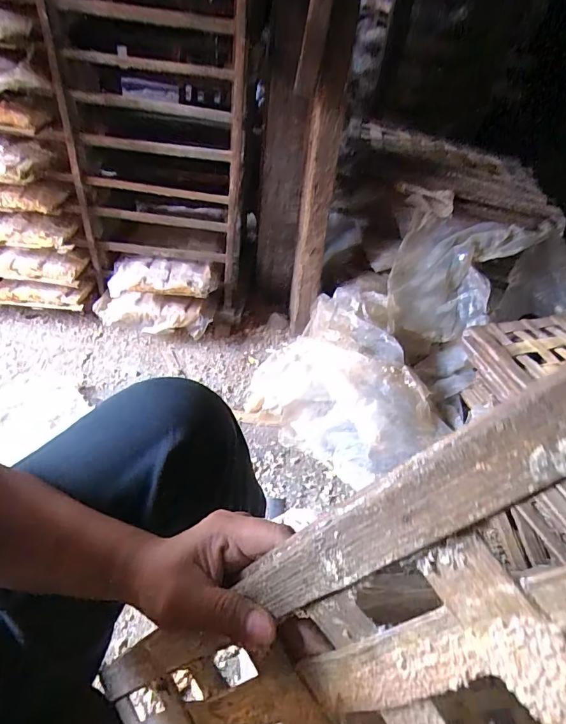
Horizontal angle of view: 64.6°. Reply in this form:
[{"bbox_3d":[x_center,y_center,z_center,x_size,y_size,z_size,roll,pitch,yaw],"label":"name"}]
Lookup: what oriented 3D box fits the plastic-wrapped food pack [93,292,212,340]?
[{"bbox_3d":[-0.340,-0.123,1.172,0.290,0.096,0.067,6,42,-1],"label":"plastic-wrapped food pack"}]

